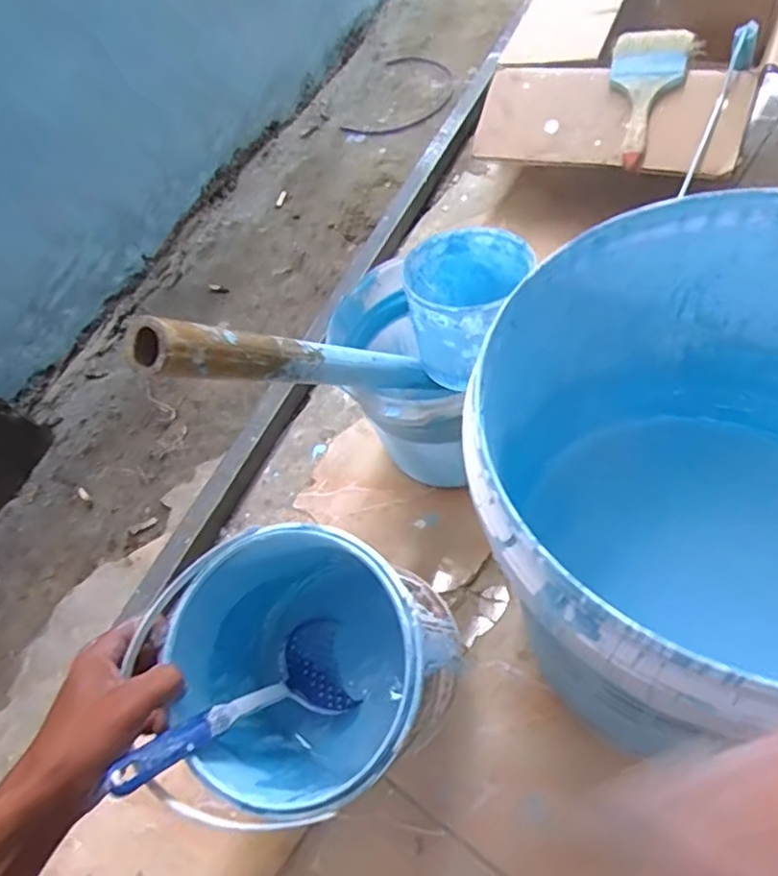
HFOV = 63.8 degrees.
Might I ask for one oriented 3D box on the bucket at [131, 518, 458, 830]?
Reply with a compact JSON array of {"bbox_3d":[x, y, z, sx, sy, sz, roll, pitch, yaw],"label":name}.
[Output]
[{"bbox_3d":[-0.051,0.174,0.496,0.191,0.195,0.191,-5,71,15],"label":"bucket"}]

